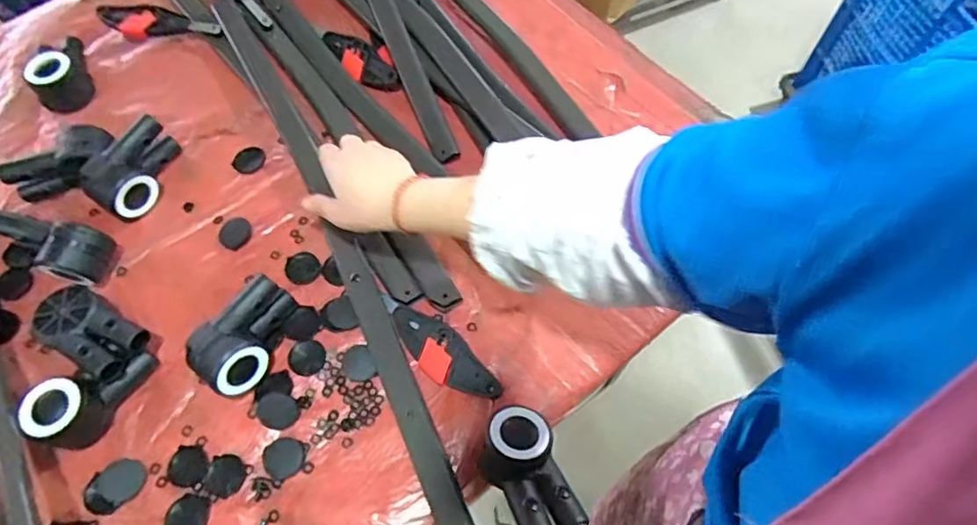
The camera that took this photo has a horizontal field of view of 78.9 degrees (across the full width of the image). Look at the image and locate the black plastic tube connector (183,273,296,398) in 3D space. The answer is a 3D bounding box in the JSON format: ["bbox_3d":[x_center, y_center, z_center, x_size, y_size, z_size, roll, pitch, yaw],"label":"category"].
[{"bbox_3d":[-0.213,0.069,0.536,0.056,0.061,0.100,37,70,18],"label":"black plastic tube connector"}]

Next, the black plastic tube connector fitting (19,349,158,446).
[{"bbox_3d":[-0.352,0.114,0.525,0.053,0.047,0.103,30,68,16],"label":"black plastic tube connector fitting"}]

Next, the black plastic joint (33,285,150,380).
[{"bbox_3d":[-0.364,0.066,0.546,0.099,0.050,0.058,30,67,16],"label":"black plastic joint"}]

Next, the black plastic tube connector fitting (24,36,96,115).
[{"bbox_3d":[-0.512,-0.229,0.705,0.059,0.045,0.106,-23,65,-10],"label":"black plastic tube connector fitting"}]

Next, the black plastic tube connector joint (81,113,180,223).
[{"bbox_3d":[-0.370,-0.097,0.627,0.057,0.065,0.102,36,70,18],"label":"black plastic tube connector joint"}]

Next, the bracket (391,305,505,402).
[{"bbox_3d":[-0.043,0.084,0.546,0.044,0.011,0.121,-37,68,-16],"label":"bracket"}]

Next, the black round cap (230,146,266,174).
[{"bbox_3d":[-0.267,-0.115,0.660,0.036,0.009,0.032,-29,66,-13],"label":"black round cap"}]

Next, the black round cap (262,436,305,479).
[{"bbox_3d":[-0.180,0.171,0.520,0.036,0.004,0.034,-1,63,1],"label":"black round cap"}]

